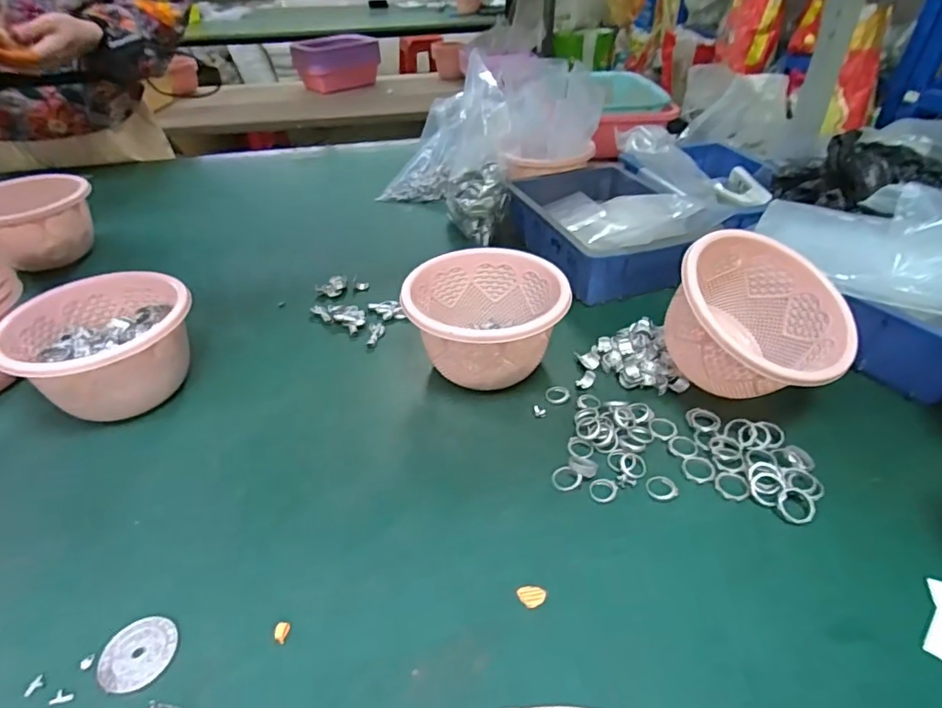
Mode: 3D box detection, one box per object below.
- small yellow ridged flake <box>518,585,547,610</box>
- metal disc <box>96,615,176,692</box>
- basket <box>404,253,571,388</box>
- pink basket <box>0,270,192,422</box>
[{"bbox_3d":[0.040,0.156,0.344,0.018,0.004,0.015,-6,39,-7],"label":"small yellow ridged flake"},{"bbox_3d":[-0.202,0.181,0.324,0.039,0.004,0.043,5,39,7],"label":"metal disc"},{"bbox_3d":[0.011,-0.030,0.512,0.138,0.090,0.136,-9,39,-10],"label":"basket"},{"bbox_3d":[-0.338,-0.004,0.496,0.142,0.085,0.145,16,41,19],"label":"pink basket"}]

